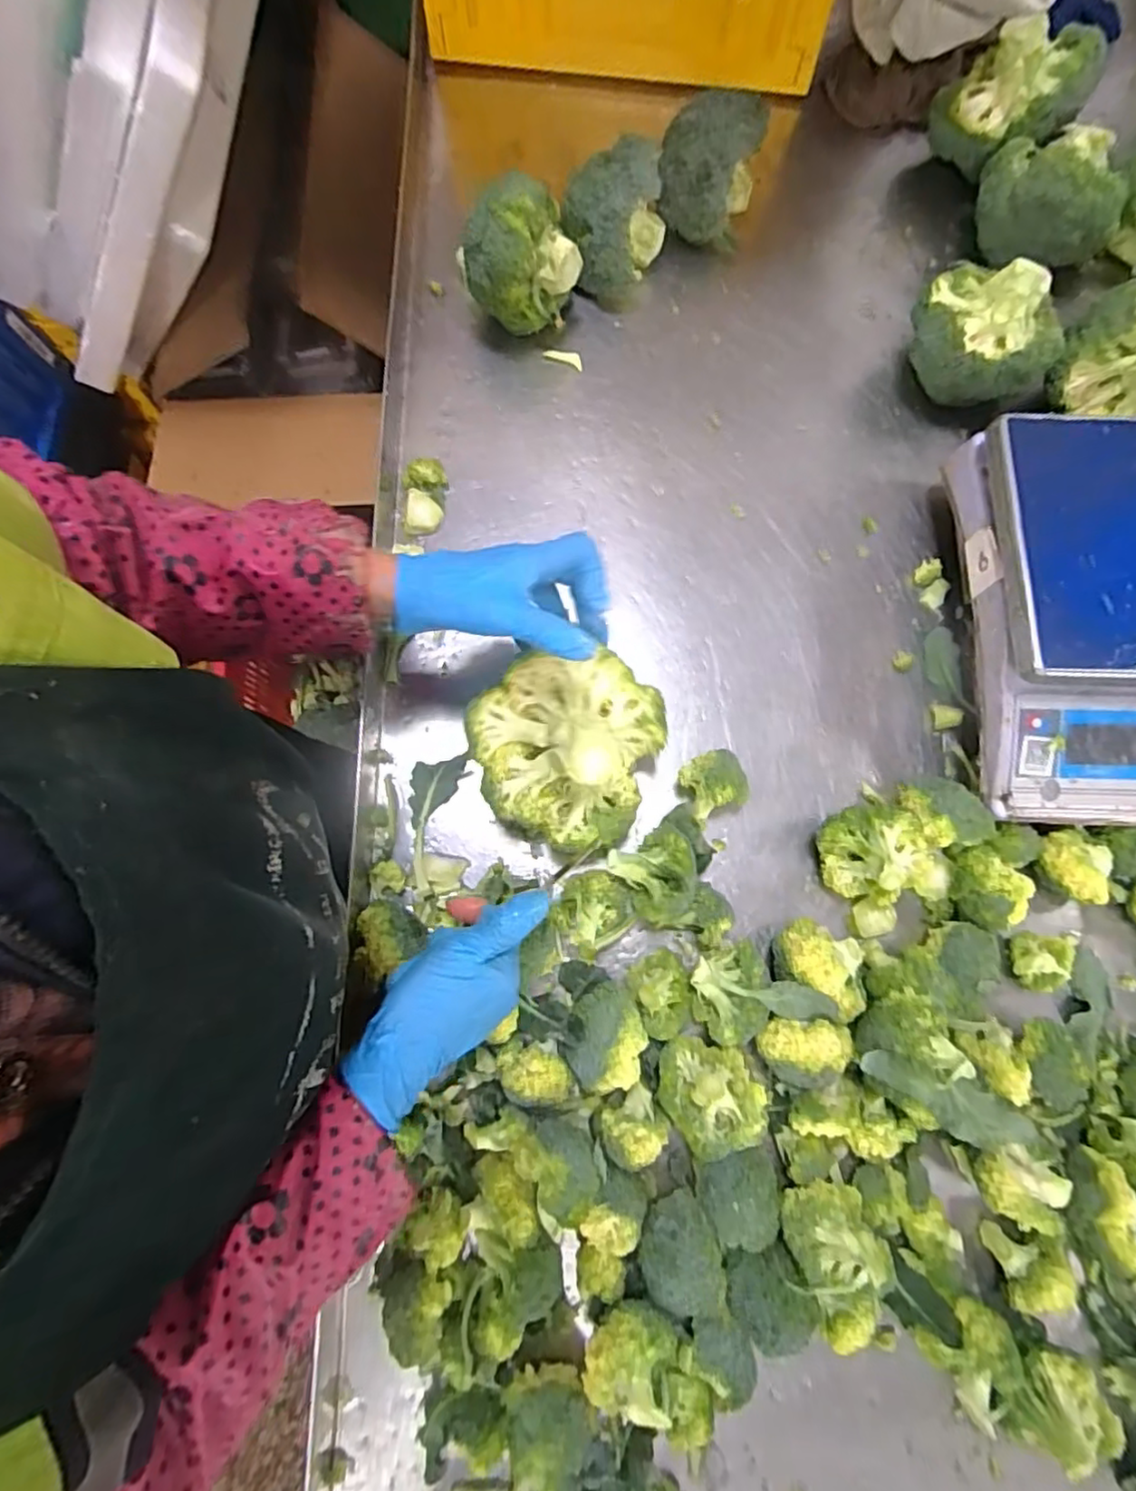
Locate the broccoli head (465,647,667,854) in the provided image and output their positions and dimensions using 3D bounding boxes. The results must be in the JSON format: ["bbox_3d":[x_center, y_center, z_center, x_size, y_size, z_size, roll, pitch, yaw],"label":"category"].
[{"bbox_3d":[-0.002,-0.002,0.456,0.135,0.085,0.135,0,91,-6],"label":"broccoli head"}]

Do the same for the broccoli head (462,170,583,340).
[{"bbox_3d":[-0.043,-0.425,0.573,0.096,0.106,0.083,-15,79,-3],"label":"broccoli head"}]

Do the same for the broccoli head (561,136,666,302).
[{"bbox_3d":[0.042,-0.474,0.593,0.089,0.086,0.102,9,78,2],"label":"broccoli head"}]

